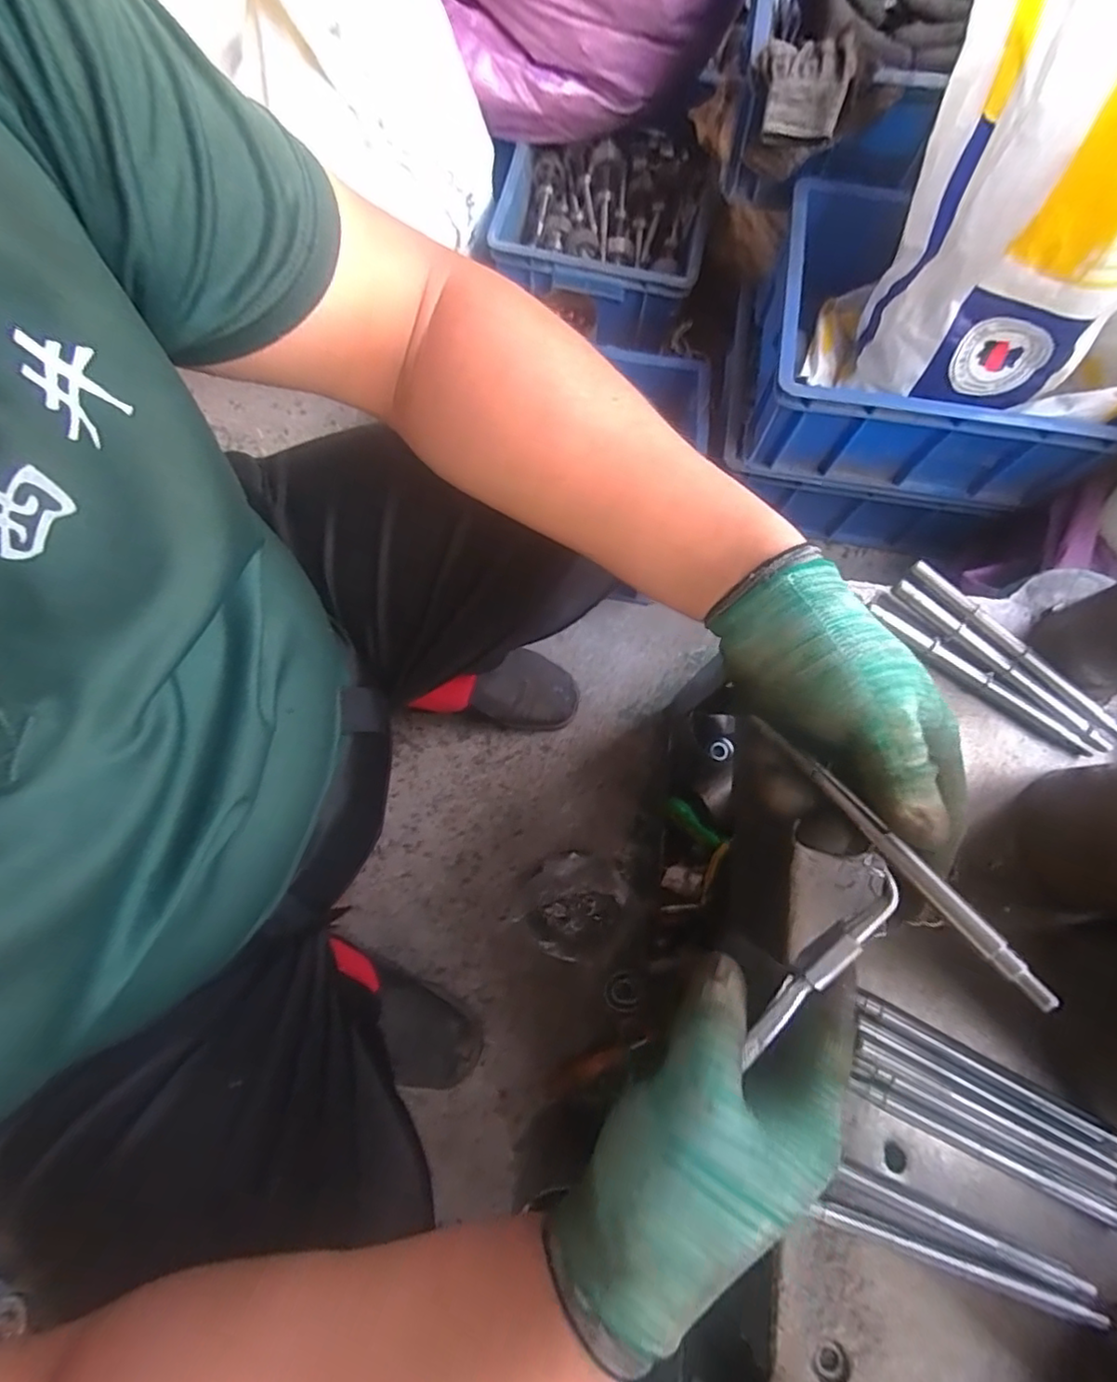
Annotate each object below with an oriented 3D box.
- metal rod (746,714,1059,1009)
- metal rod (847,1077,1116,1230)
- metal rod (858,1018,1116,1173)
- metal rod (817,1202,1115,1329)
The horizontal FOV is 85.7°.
[{"bbox_3d":[0.144,0.067,0.267,0.009,0.006,0.152,-32,52,-8],"label":"metal rod"},{"bbox_3d":[0.235,0.255,0.330,0.160,0.009,0.010,26,78,4],"label":"metal rod"},{"bbox_3d":[0.241,0.225,0.333,0.160,0.005,0.008,28,78,5],"label":"metal rod"},{"bbox_3d":[0.210,0.302,0.316,0.156,0.008,0.010,18,78,3],"label":"metal rod"}]

